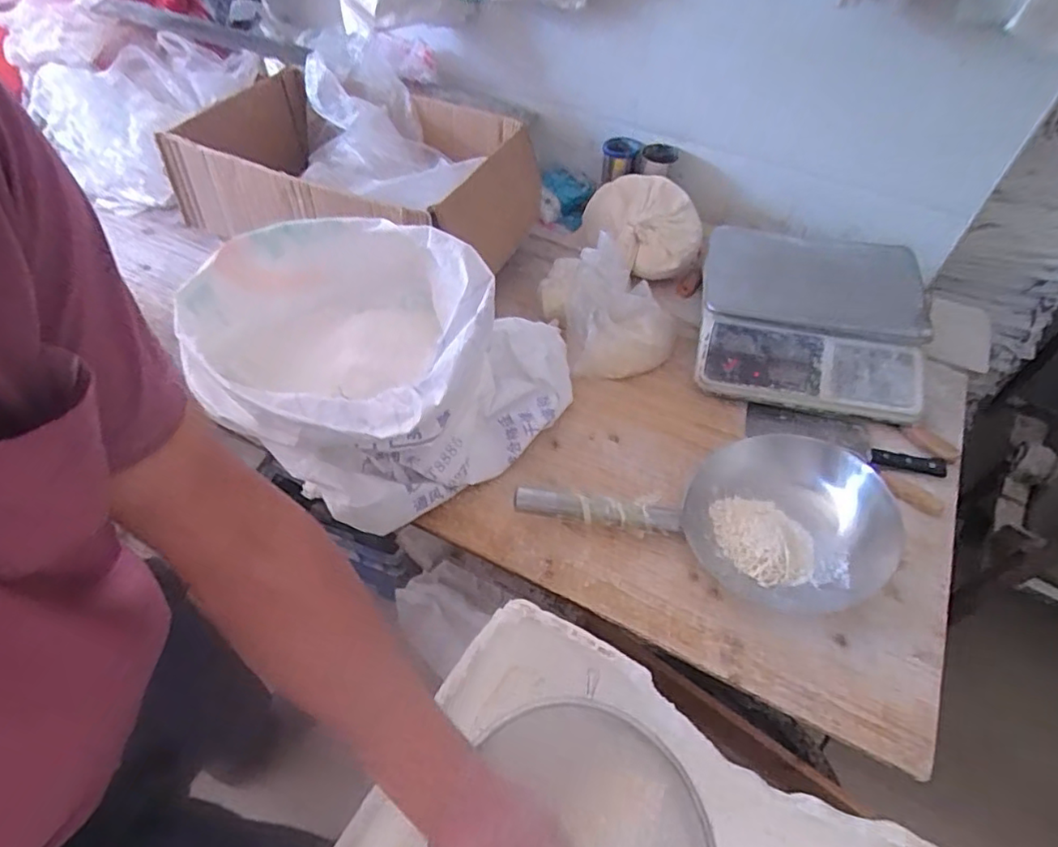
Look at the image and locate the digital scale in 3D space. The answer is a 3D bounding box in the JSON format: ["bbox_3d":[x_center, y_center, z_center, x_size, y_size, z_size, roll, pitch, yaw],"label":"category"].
[{"bbox_3d":[0.445,-0.168,0.957,0.340,0.096,0.325,13,52,8],"label":"digital scale"}]

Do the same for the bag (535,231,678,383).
[{"bbox_3d":[0.119,-0.200,0.954,0.170,0.120,0.238,-19,55,-17],"label":"bag"}]

